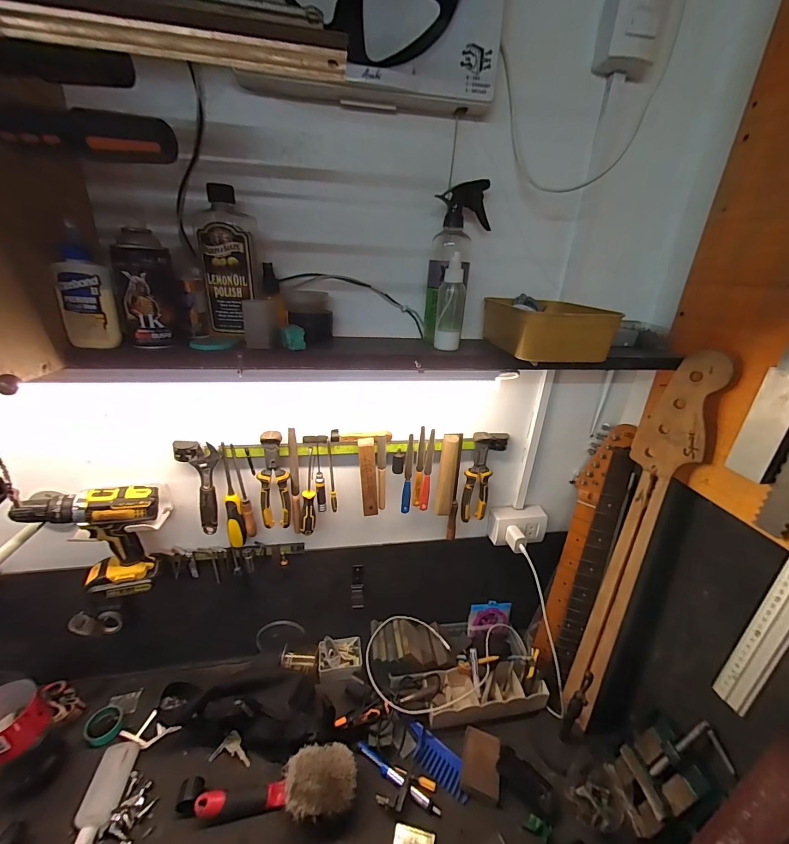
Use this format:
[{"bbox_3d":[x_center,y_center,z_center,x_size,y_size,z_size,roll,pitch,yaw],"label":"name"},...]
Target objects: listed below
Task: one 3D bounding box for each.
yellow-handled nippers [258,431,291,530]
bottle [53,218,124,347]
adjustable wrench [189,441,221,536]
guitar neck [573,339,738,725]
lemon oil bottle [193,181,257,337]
[{"bbox_3d":[-0.234,0.116,0.699,0.054,0.210,0.023,-4,24,-17],"label":"yellow-handled nippers"},{"bbox_3d":[-0.385,-0.165,0.451,0.062,0.139,0.038,-3,24,-13],"label":"bottle"},{"bbox_3d":[-0.351,0.133,0.690,0.049,0.184,0.013,-6,25,-21],"label":"adjustable wrench"},{"bbox_3d":[0.438,0.265,0.691,0.025,0.782,0.092,-5,21,-31],"label":"guitar neck"},{"bbox_3d":[-0.237,-0.222,0.521,0.078,0.193,0.042,-7,25,-21],"label":"lemon oil bottle"}]

